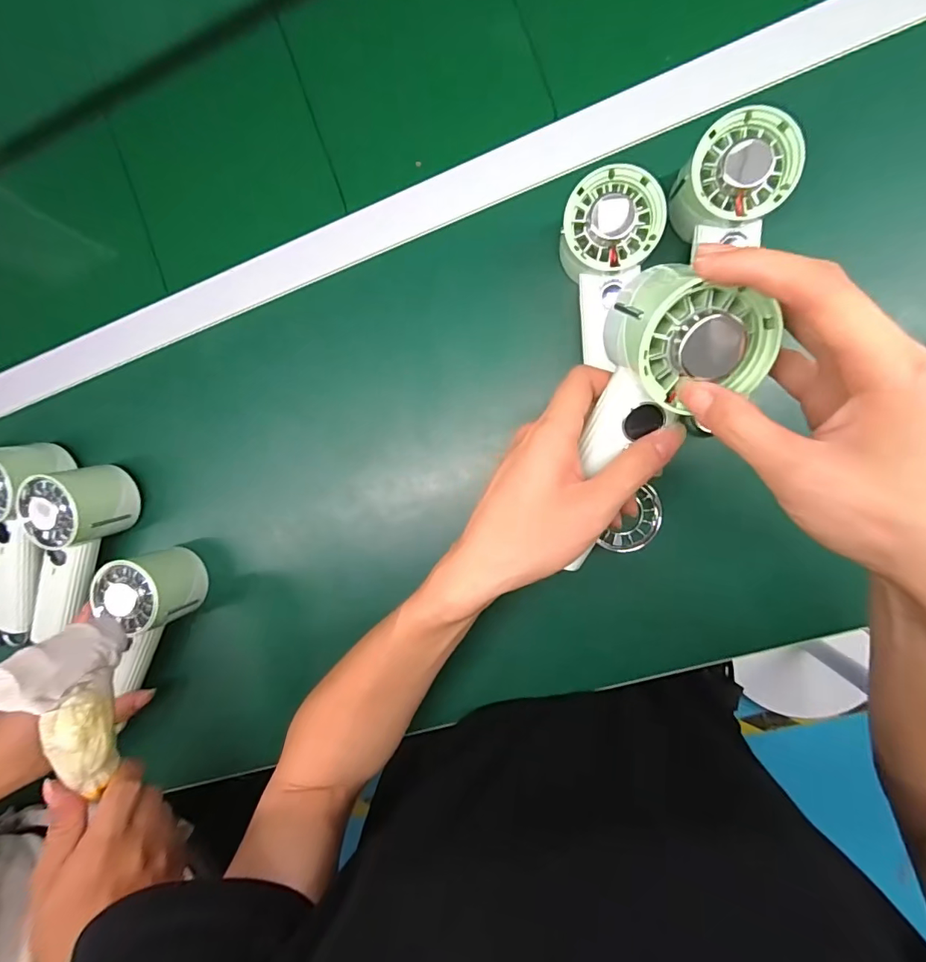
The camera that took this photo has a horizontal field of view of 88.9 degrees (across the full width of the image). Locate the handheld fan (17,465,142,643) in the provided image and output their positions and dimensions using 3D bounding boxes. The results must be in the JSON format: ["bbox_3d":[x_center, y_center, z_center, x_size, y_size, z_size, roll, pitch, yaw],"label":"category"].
[{"bbox_3d":[-0.354,0.068,0.424,0.066,0.077,0.171,30,97,8],"label":"handheld fan"}]

